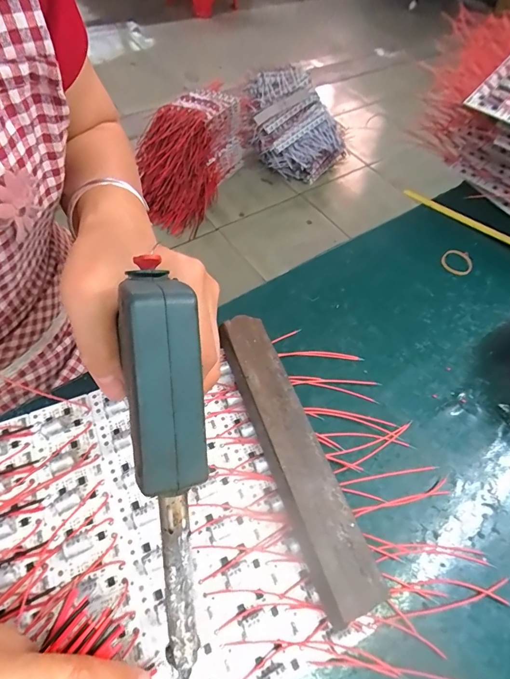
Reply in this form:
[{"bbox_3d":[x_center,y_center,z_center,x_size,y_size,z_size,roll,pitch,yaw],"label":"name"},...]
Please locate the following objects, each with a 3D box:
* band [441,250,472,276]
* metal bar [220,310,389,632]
[{"bbox_3d":[0.193,-0.074,0.362,0.028,0.005,0.030,2,58,-3],"label":"band"},{"bbox_3d":[0.021,0.067,0.251,0.039,0.012,0.197,-7,56,-27],"label":"metal bar"}]

